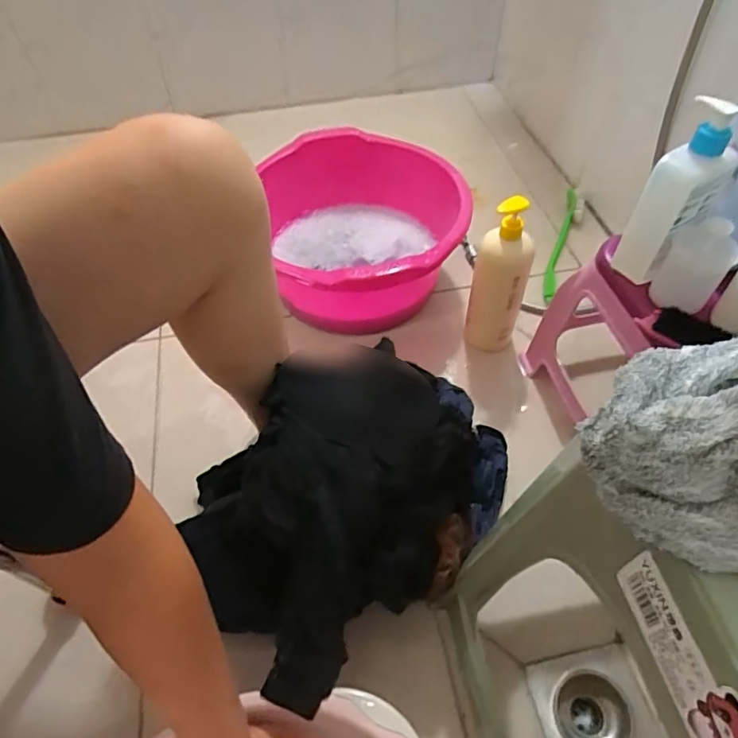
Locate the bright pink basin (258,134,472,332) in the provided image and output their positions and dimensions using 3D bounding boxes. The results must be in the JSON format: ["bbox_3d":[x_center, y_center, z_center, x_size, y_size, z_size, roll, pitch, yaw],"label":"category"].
[{"bbox_3d":[-0.032,-0.224,0.911,0.344,0.181,0.358,0,51,0],"label":"bright pink basin"}]

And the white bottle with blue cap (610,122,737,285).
[{"bbox_3d":[0.318,-0.169,0.557,0.067,0.163,0.055,28,56,21],"label":"white bottle with blue cap"}]

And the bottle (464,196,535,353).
[{"bbox_3d":[0.199,-0.133,0.804,0.077,0.271,0.057,11,52,9],"label":"bottle"}]

